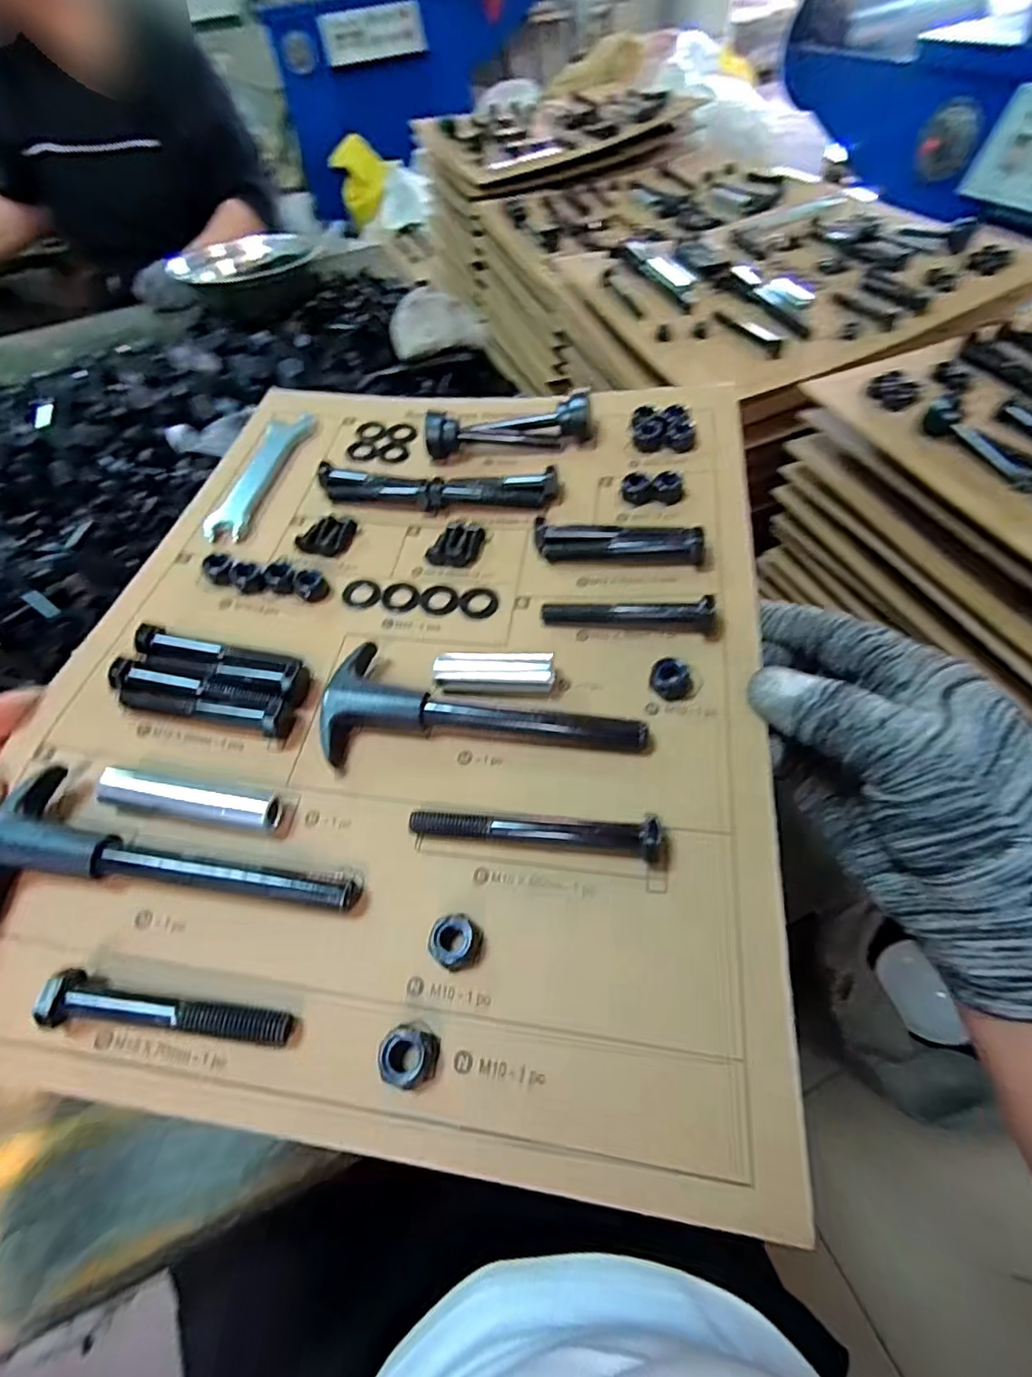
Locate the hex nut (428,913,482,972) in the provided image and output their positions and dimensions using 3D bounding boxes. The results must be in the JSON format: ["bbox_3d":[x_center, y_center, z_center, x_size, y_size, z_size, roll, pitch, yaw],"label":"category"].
[{"bbox_3d":[-0.020,0.084,0.191,0.015,0.010,0.016,28,62,22],"label":"hex nut"}]

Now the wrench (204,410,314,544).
[{"bbox_3d":[-0.148,-0.127,0.336,0.028,0.005,0.112,3,56,7],"label":"wrench"}]

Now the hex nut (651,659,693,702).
[{"bbox_3d":[0.063,-0.003,0.233,0.017,0.013,0.012,17,59,16],"label":"hex nut"}]

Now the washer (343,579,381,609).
[{"bbox_3d":[-0.077,-0.048,0.288,0.020,0.004,0.018,13,58,14],"label":"washer"}]

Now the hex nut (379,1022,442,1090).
[{"bbox_3d":[-0.032,0.112,0.175,0.016,0.009,0.017,-1,55,5],"label":"hex nut"}]

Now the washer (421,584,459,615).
[{"bbox_3d":[-0.037,-0.045,0.282,0.019,0.004,0.020,-3,55,3],"label":"washer"}]

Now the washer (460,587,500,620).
[{"bbox_3d":[-0.018,-0.042,0.278,0.019,0.004,0.019,0,56,6],"label":"washer"}]

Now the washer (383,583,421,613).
[{"bbox_3d":[-0.057,-0.046,0.284,0.018,0.004,0.020,-13,55,-3],"label":"washer"}]

